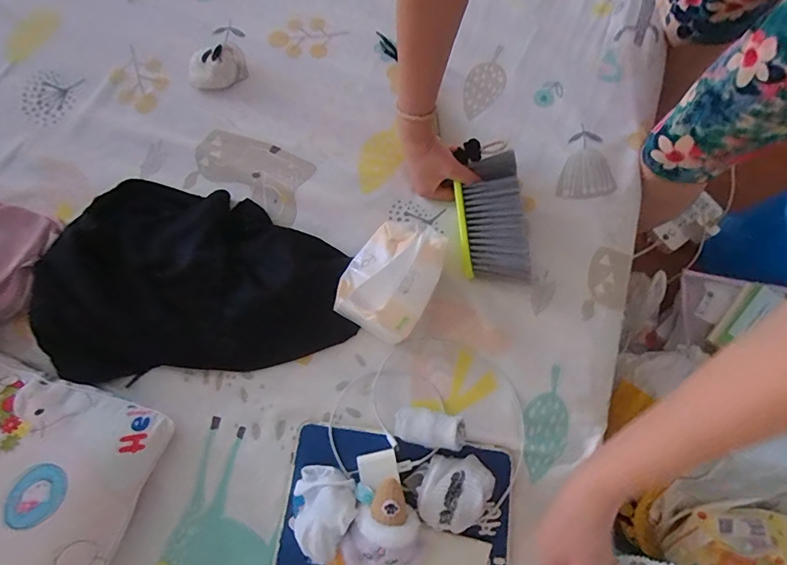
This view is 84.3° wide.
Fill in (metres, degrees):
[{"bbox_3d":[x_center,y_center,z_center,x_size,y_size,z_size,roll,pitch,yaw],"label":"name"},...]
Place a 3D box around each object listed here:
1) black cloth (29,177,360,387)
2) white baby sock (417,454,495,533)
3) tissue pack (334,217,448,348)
[{"bbox_3d":[-0.247,-0.018,0.546,0.368,0.048,0.256,-5,72,-3],"label":"black cloth"},{"bbox_3d":[0.065,0.227,0.476,0.067,0.047,0.078,26,73,7],"label":"white baby sock"},{"bbox_3d":[-0.001,-0.012,0.538,0.106,0.074,0.146,28,73,7],"label":"tissue pack"}]

